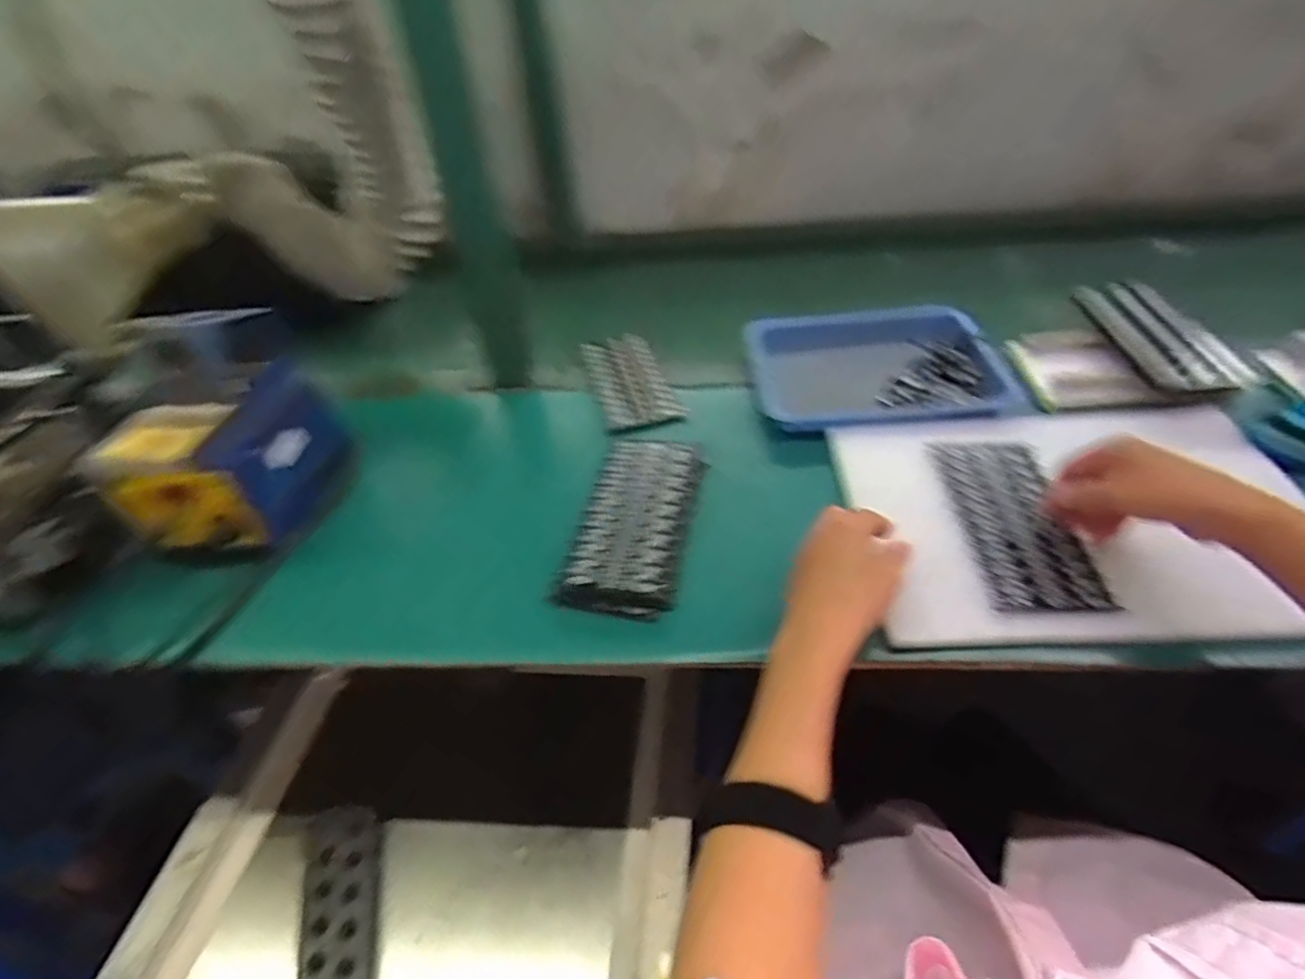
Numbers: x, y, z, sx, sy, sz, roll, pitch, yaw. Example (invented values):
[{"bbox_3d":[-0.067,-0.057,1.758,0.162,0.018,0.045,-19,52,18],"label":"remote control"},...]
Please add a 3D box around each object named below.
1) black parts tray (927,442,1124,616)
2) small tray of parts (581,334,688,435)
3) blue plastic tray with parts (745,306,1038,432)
[{"bbox_3d":[0.260,0.021,0.498,0.082,0.008,0.166,1,43,2],"label":"black parts tray"},{"bbox_3d":[-0.023,-0.108,0.681,0.071,0.010,0.158,-13,45,-12],"label":"small tray of parts"},{"bbox_3d":[0.207,-0.112,0.644,0.218,0.039,0.187,-4,43,-3],"label":"blue plastic tray with parts"}]

